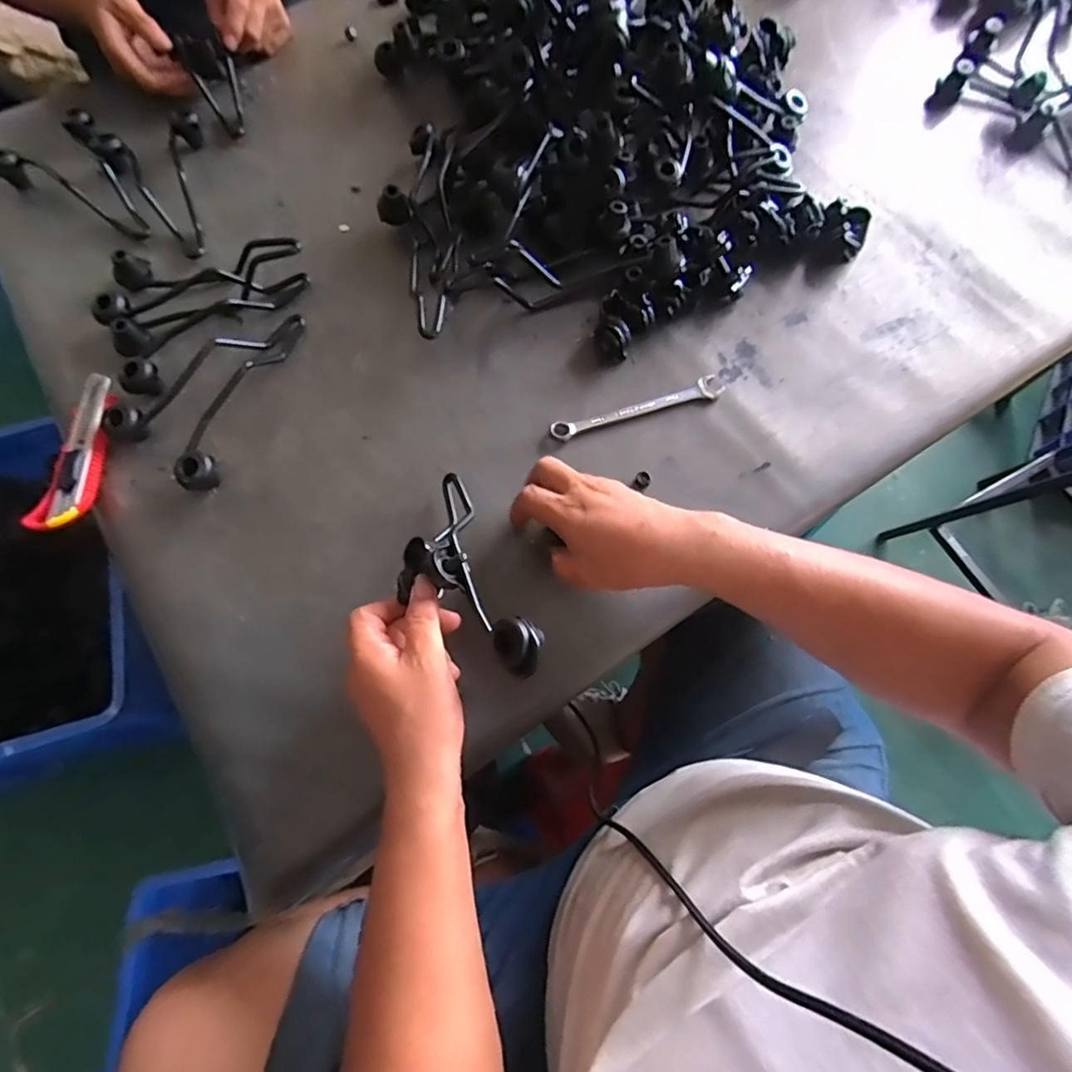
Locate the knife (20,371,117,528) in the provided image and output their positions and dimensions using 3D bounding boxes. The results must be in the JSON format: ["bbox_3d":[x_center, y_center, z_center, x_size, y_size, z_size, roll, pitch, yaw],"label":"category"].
[{"bbox_3d":[-0.398,-0.076,0.491,0.036,0.015,0.148,4,70,2],"label":"knife"}]

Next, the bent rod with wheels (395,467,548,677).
[{"bbox_3d":[-0.060,0.023,0.406,0.080,0.038,0.193,-31,52,-9],"label":"bent rod with wheels"}]

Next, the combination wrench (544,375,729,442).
[{"bbox_3d":[0.094,-0.116,0.519,0.167,0.007,0.024,-19,71,-6],"label":"combination wrench"}]

